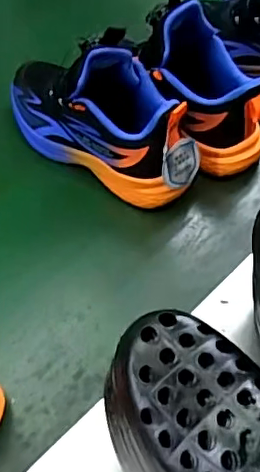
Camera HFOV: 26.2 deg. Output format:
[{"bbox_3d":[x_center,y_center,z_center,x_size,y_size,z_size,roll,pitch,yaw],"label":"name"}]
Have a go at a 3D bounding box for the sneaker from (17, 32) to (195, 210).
[{"bbox_3d":[-0.037,-0.129,0.570,0.235,0.137,0.082,30,62,23],"label":"sneaker"}]

